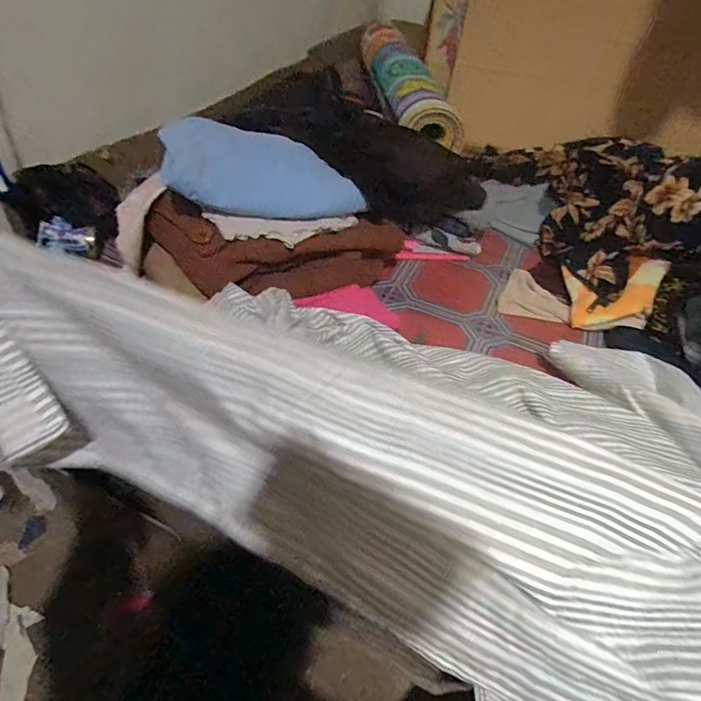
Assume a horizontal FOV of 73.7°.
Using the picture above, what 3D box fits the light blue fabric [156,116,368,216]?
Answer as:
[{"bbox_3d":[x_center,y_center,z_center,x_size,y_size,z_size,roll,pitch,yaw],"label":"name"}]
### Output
[{"bbox_3d":[-0.116,-0.243,0.640,0.266,0.084,0.124,-11,49,-17],"label":"light blue fabric"}]

